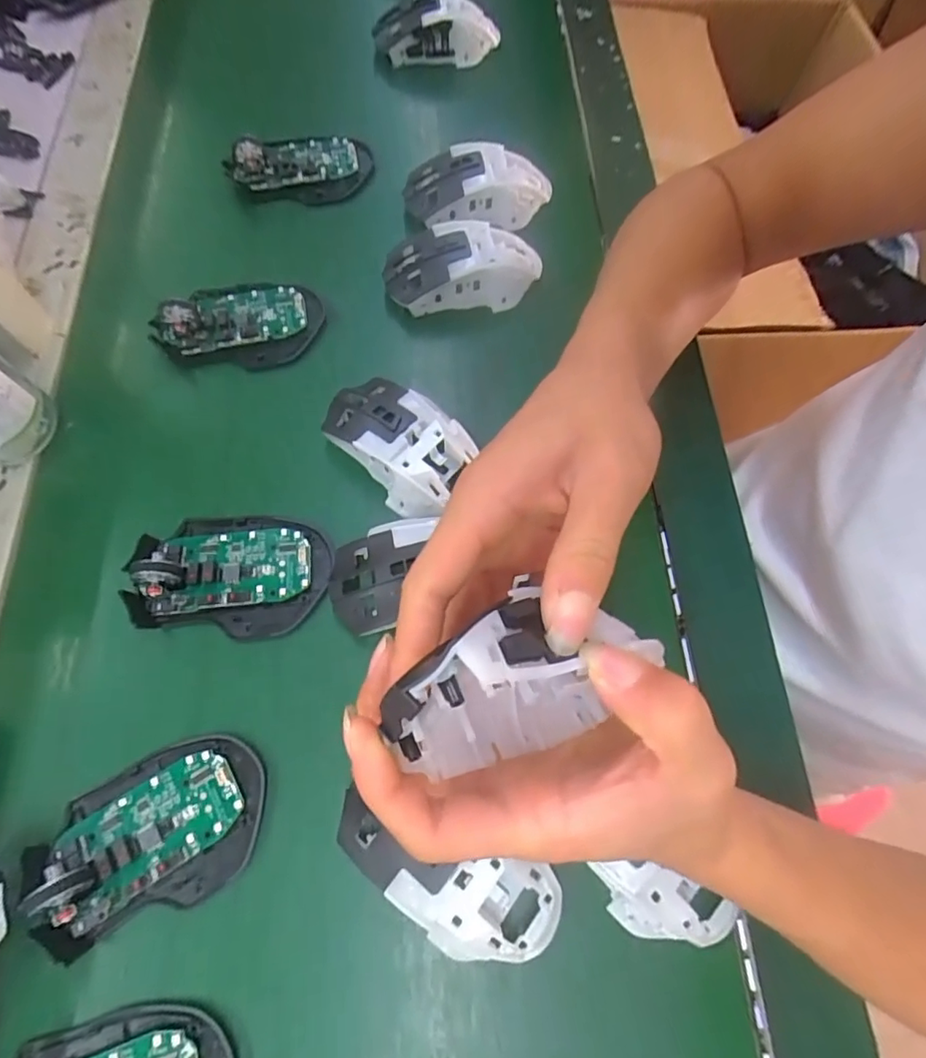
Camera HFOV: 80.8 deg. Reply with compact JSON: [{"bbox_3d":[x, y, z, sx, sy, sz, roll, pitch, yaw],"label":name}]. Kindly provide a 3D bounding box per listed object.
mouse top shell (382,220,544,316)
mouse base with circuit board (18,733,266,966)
[{"bbox_3d":[0.001,-0.192,0.403,0.118,0.049,0.062,-13,69,-8],"label":"mouse top shell"},{"bbox_3d":[-0.156,0.149,0.264,0.110,0.028,0.072,-25,71,-12],"label":"mouse base with circuit board"}]

